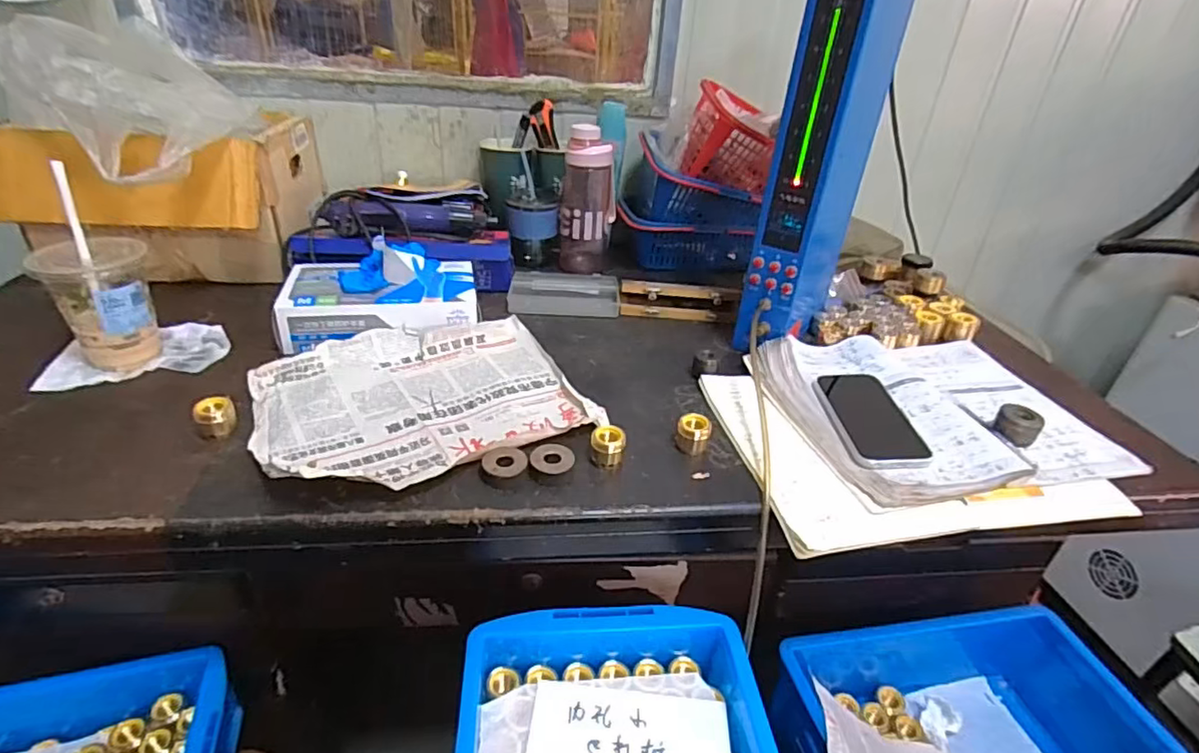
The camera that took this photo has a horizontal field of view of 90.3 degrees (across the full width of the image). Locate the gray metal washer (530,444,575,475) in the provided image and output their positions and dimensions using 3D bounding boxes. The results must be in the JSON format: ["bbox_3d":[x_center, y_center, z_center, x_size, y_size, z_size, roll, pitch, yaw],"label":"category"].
[{"bbox_3d":[-0.043,0.079,0.549,0.039,0.017,0.037,0,32,-6],"label":"gray metal washer"}]

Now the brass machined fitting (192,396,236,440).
[{"bbox_3d":[-0.357,0.038,0.556,0.032,0.029,0.032,-18,38,-30],"label":"brass machined fitting"}]

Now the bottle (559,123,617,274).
[{"bbox_3d":[-0.017,-0.272,0.923,0.084,0.203,0.077,3,32,-1],"label":"bottle"}]

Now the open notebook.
[{"bbox_3d":[0.359,0.027,0.661,0.334,0.025,0.263,-4,33,-13],"label":"open notebook"}]

